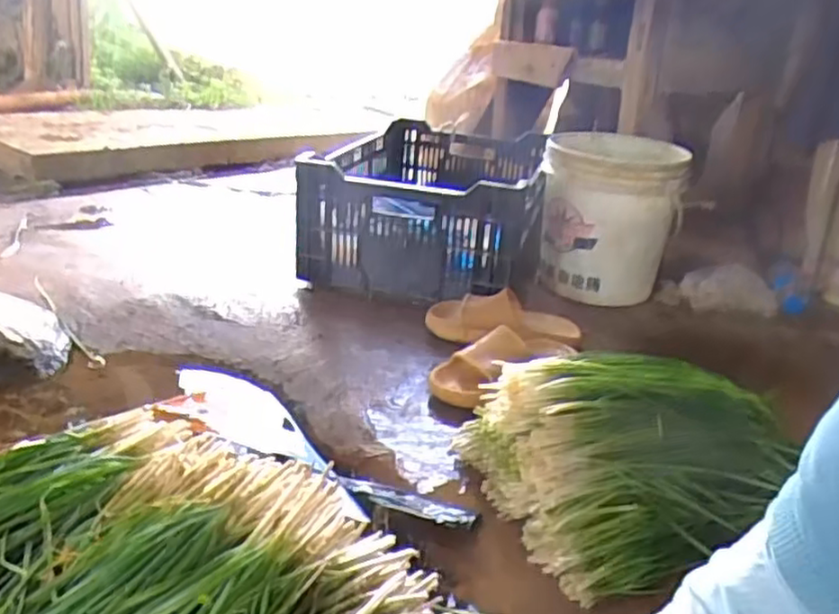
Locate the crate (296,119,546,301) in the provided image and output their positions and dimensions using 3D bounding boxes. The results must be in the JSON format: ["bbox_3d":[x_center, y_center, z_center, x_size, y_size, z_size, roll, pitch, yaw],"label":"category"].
[{"bbox_3d":[0.031,-0.233,1.536,0.454,0.224,0.698,9,23,3],"label":"crate"}]

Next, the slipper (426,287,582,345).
[{"bbox_3d":[0.140,0.024,1.157,0.255,0.065,0.101,6,23,-4],"label":"slipper"}]

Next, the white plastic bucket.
[{"bbox_3d":[0.354,-0.160,1.372,0.263,0.300,0.223,15,24,17],"label":"white plastic bucket"}]

